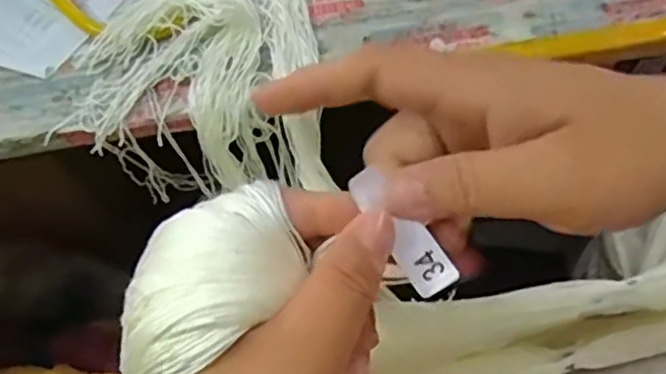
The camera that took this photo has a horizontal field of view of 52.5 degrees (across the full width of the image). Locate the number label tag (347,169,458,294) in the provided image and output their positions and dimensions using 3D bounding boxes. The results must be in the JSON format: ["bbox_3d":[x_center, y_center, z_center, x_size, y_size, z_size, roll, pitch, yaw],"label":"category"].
[{"bbox_3d":[0.023,0.015,0.233,0.014,0.004,0.049,-34,87,-6],"label":"number label tag"}]

